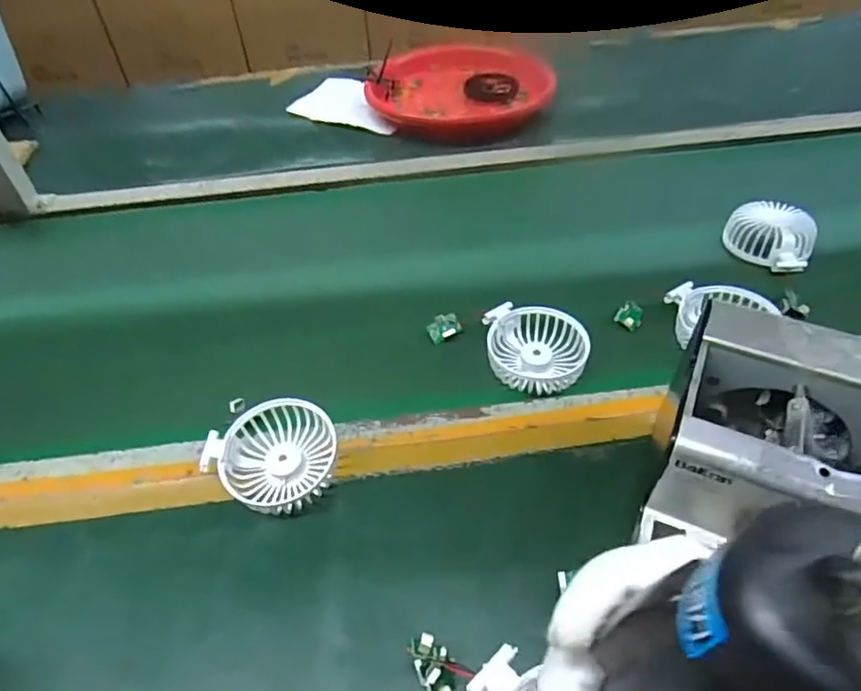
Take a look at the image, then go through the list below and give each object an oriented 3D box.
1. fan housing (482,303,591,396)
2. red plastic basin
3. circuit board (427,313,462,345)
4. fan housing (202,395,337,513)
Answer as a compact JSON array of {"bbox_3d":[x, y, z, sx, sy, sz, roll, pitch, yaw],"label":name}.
[{"bbox_3d":[0.094,0.002,0.530,0.092,0.027,0.078,9,49,13],"label":"fan housing"},{"bbox_3d":[0.052,-0.400,0.900,0.267,0.049,0.267,-2,47,2],"label":"red plastic basin"},{"bbox_3d":[0.013,-0.018,0.569,0.031,0.010,0.024,-28,71,2],"label":"circuit board"},{"bbox_3d":[-0.120,0.086,0.465,0.092,0.028,0.092,5,56,-7],"label":"fan housing"}]

